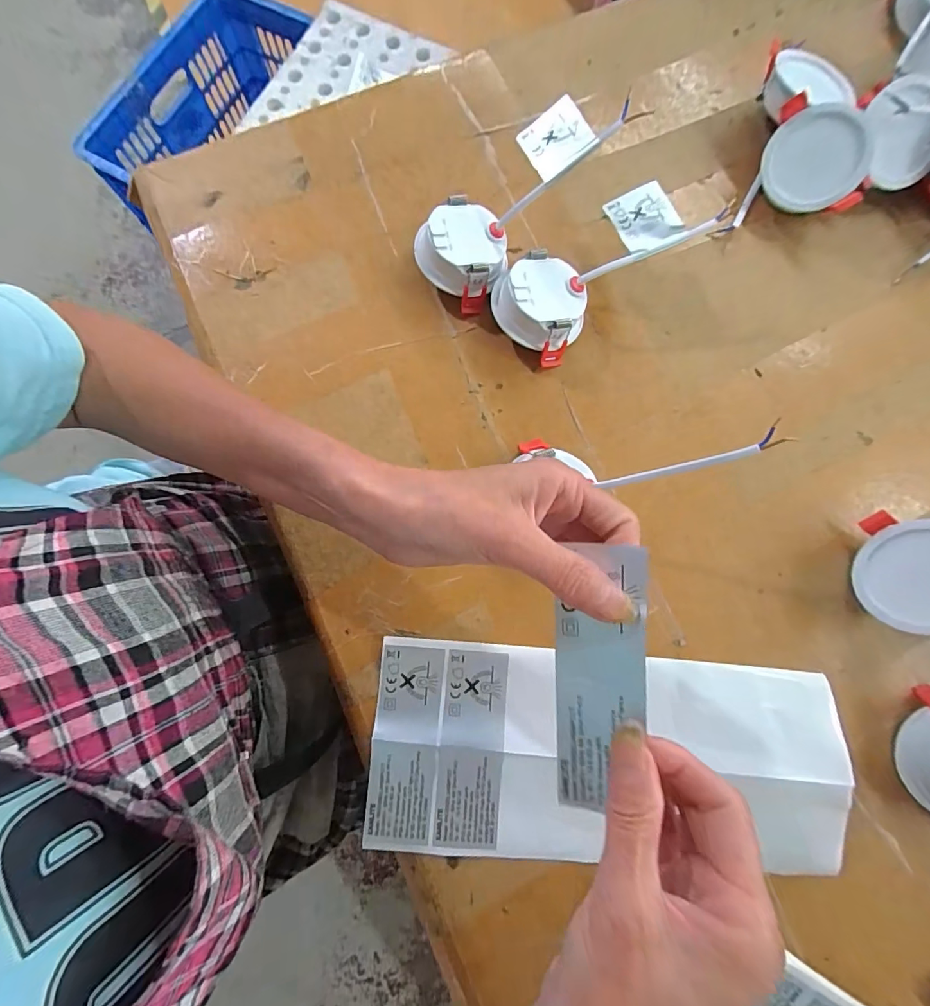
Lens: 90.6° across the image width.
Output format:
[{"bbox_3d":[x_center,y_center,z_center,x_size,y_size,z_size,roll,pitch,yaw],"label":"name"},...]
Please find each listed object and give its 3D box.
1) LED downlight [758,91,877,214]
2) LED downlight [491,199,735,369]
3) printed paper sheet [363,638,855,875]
[{"bbox_3d":[0.277,-0.271,0.365,0.070,0.025,0.074,14,105,17],"label":"LED downlight"},{"bbox_3d":[0.094,-0.173,0.339,0.154,0.050,0.073,-35,82,-7],"label":"LED downlight"},{"bbox_3d":[0.089,0.162,0.290,0.293,0.019,0.123,5,79,0],"label":"printed paper sheet"}]

